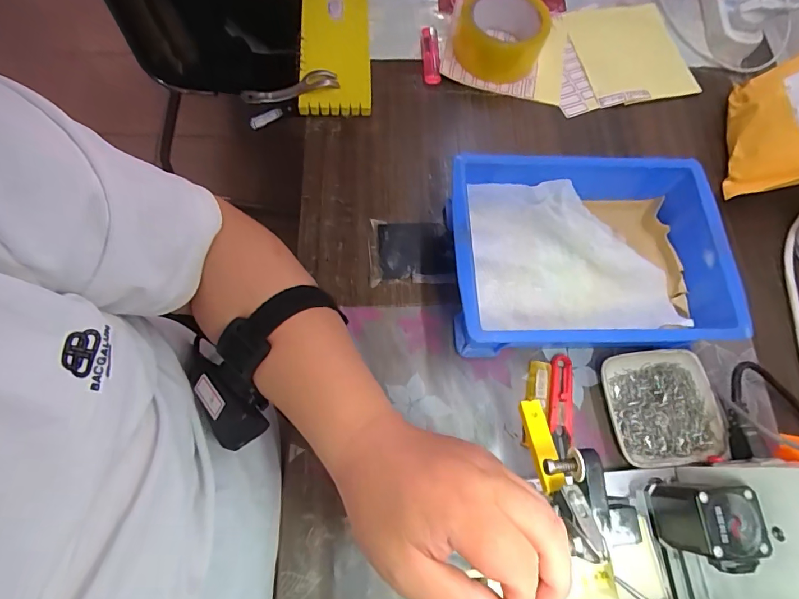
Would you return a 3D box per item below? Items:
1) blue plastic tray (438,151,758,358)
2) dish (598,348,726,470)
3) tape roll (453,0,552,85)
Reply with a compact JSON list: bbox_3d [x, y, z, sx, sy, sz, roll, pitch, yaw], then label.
[{"bbox_3d":[0.171,-0.038,0.420,0.243,0.075,0.175,-1,70,-4],"label":"blue plastic tray"},{"bbox_3d":[0.237,0.096,0.402,0.092,0.016,0.097,-4,70,-5],"label":"dish"},{"bbox_3d":[0.125,-0.327,0.548,0.105,0.067,0.105,1,70,-3],"label":"tape roll"}]

